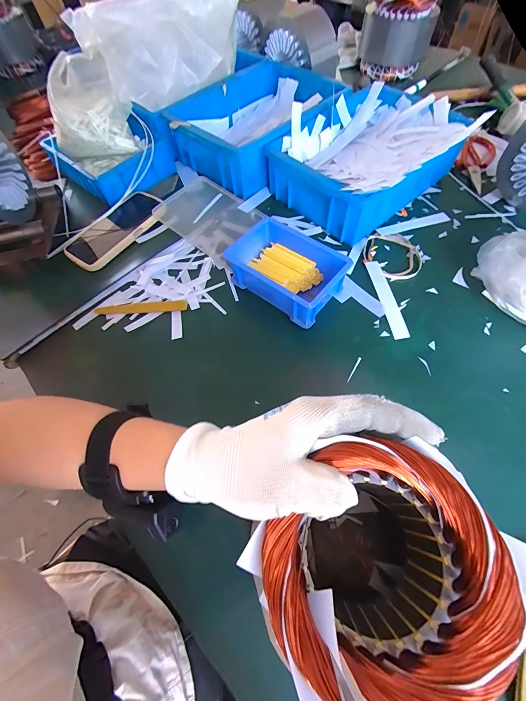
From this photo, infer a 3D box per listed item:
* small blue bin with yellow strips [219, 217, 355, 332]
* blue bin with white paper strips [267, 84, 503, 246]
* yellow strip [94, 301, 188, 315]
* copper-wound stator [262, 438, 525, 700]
[{"bbox_3d":[0.029,-0.104,0.411,0.147,0.055,0.108,32,67,20],"label":"small blue bin with yellow strips"},{"bbox_3d":[0.176,-0.304,0.483,0.278,0.105,0.231,-41,66,-18],"label":"blue bin with white paper strips"},{"bbox_3d":[-0.171,-0.061,0.430,0.126,0.004,0.021,-2,62,1],"label":"yellow strip"},{"bbox_3d":[0.068,0.146,0.218,0.124,0.142,0.117,-2,60,3],"label":"copper-wound stator"}]

